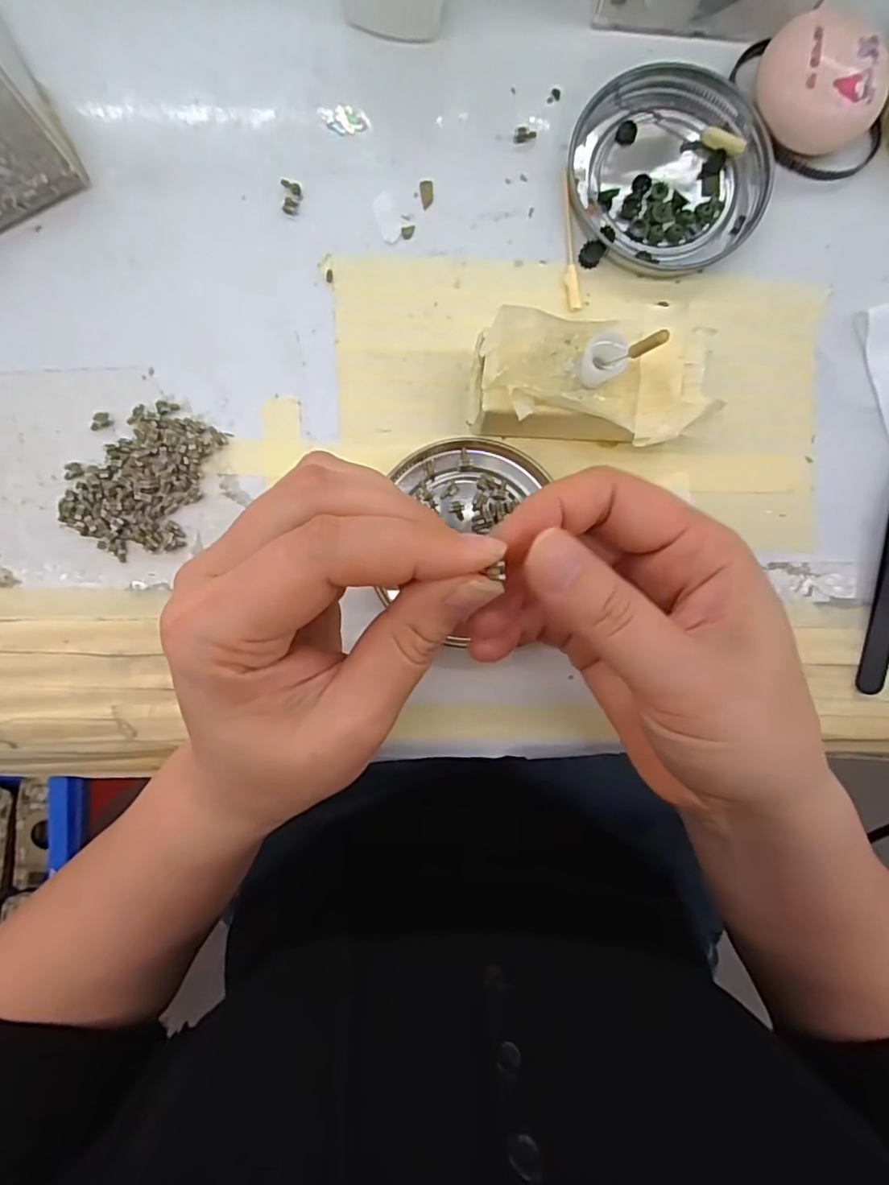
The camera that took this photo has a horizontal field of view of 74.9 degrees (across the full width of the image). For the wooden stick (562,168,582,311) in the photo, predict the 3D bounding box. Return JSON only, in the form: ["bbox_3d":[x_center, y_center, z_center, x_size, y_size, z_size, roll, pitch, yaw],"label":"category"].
[{"bbox_3d":[0.050,-0.142,0.234,0.006,0.004,0.056,-7,90,-1],"label":"wooden stick"}]

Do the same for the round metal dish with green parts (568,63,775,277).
[{"bbox_3d":[0.090,-0.169,0.233,0.075,0.008,0.077,0,90,-1],"label":"round metal dish with green parts"}]

